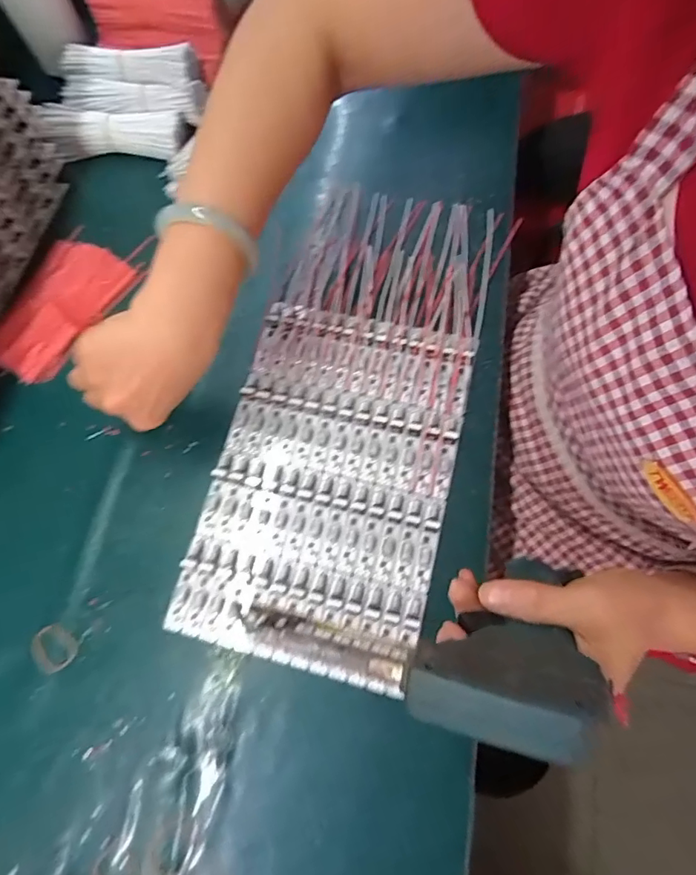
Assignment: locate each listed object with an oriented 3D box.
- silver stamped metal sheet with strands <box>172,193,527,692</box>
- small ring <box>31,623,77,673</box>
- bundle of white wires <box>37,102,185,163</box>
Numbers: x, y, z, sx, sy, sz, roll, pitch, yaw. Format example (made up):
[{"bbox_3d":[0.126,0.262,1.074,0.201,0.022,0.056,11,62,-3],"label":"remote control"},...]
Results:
[{"bbox_3d":[0.005,-0.034,0.427,0.189,0.022,0.428,15,72,7],"label":"silver stamped metal sheet with strands"},{"bbox_3d":[-0.228,0.161,0.381,0.030,0.005,0.034,-37,74,-10],"label":"small ring"},{"bbox_3d":[-0.242,-0.316,0.512,0.141,0.031,0.043,7,72,5],"label":"bundle of white wires"}]

